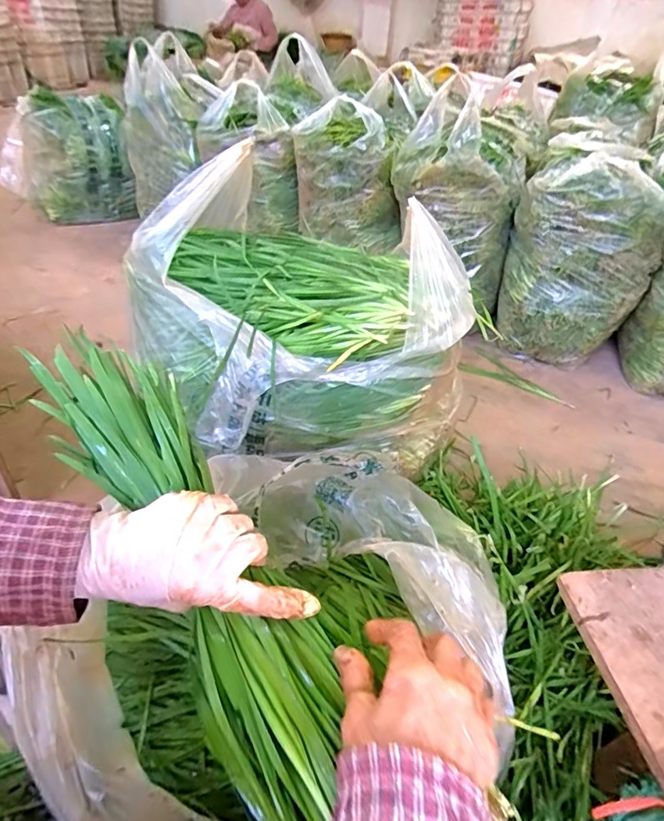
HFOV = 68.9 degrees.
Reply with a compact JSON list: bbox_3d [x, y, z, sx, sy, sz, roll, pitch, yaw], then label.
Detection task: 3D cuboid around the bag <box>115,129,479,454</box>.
[{"bbox_3d":[-0.082,-0.137,0.756,0.391,0.346,0.497,-18,43,-26],"label":"bag"}]

